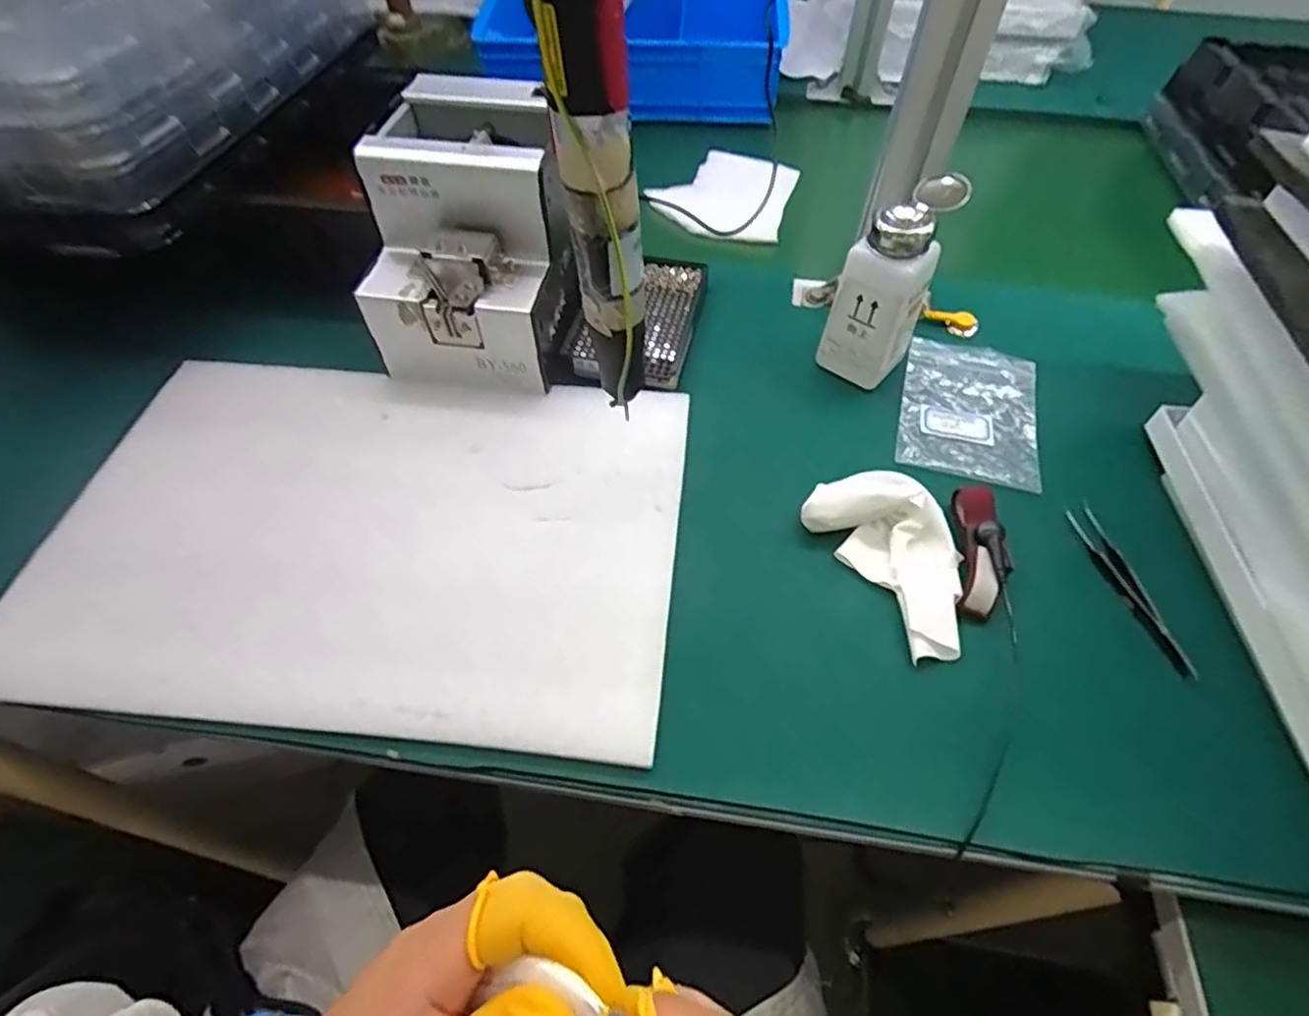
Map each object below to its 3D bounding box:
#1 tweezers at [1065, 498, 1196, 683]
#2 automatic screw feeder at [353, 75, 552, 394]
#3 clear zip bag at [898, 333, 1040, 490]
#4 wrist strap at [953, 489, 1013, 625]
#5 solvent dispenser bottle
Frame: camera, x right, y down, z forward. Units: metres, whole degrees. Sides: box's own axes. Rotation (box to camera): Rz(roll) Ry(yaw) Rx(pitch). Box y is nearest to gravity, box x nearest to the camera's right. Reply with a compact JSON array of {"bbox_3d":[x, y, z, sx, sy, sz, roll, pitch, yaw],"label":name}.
[{"bbox_3d":[0.284,0.044,0.391,0.018,0.004,0.114,-6,54,-5],"label":"tweezers"},{"bbox_3d":[-0.129,-0.197,0.478,0.124,0.144,0.163,7,53,4],"label":"automatic screw feeder"},{"bbox_3d":[0.231,-0.072,0.475,0.092,0.010,0.132,15,54,10],"label":"clear zip bag"},{"bbox_3d":[0.200,0.024,0.396,0.026,0.017,0.087,10,54,6],"label":"wrist strap"},{"bbox_3d":[0.164,-0.155,0.461,0.059,0.131,0.067,27,57,18],"label":"solvent dispenser bottle"}]

